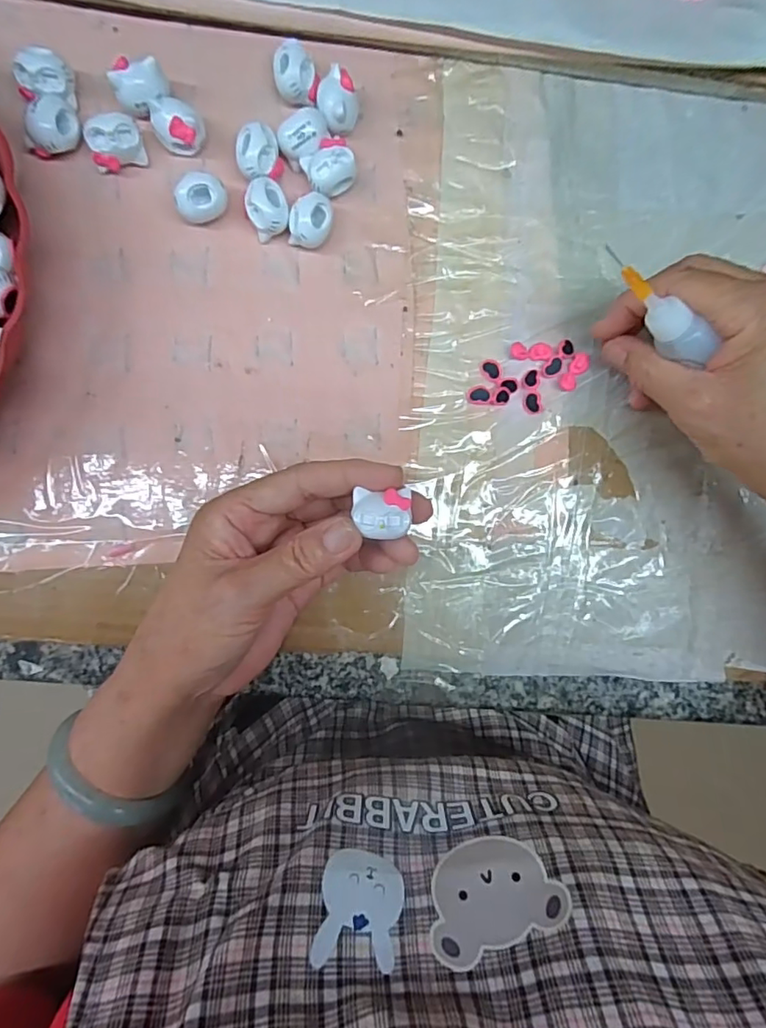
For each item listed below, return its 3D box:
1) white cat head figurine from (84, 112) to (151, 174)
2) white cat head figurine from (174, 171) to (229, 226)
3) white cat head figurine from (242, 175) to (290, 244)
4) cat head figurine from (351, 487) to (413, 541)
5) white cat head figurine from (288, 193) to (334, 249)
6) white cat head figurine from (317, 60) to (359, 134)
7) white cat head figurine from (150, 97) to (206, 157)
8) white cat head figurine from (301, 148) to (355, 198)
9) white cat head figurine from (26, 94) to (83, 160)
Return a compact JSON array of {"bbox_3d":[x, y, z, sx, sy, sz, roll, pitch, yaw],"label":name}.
[{"bbox_3d":[-0.132,-0.182,0.267,0.025,0.022,0.015,-19,93,-5],"label":"white cat head figurine"},{"bbox_3d":[-0.091,-0.157,0.273,0.024,0.021,0.016,-27,94,-5],"label":"white cat head figurine"},{"bbox_3d":[-0.059,-0.155,0.277,0.021,0.019,0.025,-3,92,-6],"label":"white cat head figurine"},{"bbox_3d":[0.000,-0.001,0.231,0.022,0.008,0.020,-3,92,-6],"label":"cat head figurine"},{"bbox_3d":[-0.037,-0.150,0.278,0.020,0.021,0.025,7,91,-6],"label":"white cat head figurine"},{"bbox_3d":[-0.023,-0.210,0.280,0.020,0.020,0.026,3,91,-6],"label":"white cat head figurine"},{"bbox_3d":[-0.102,-0.194,0.272,0.021,0.019,0.022,0,91,-6],"label":"white cat head figurine"},{"bbox_3d":[-0.027,-0.177,0.280,0.024,0.017,0.024,-2,106,-5],"label":"white cat head figurine"},{"bbox_3d":[-0.162,-0.188,0.266,0.018,0.018,0.028,41,87,-5],"label":"white cat head figurine"}]

